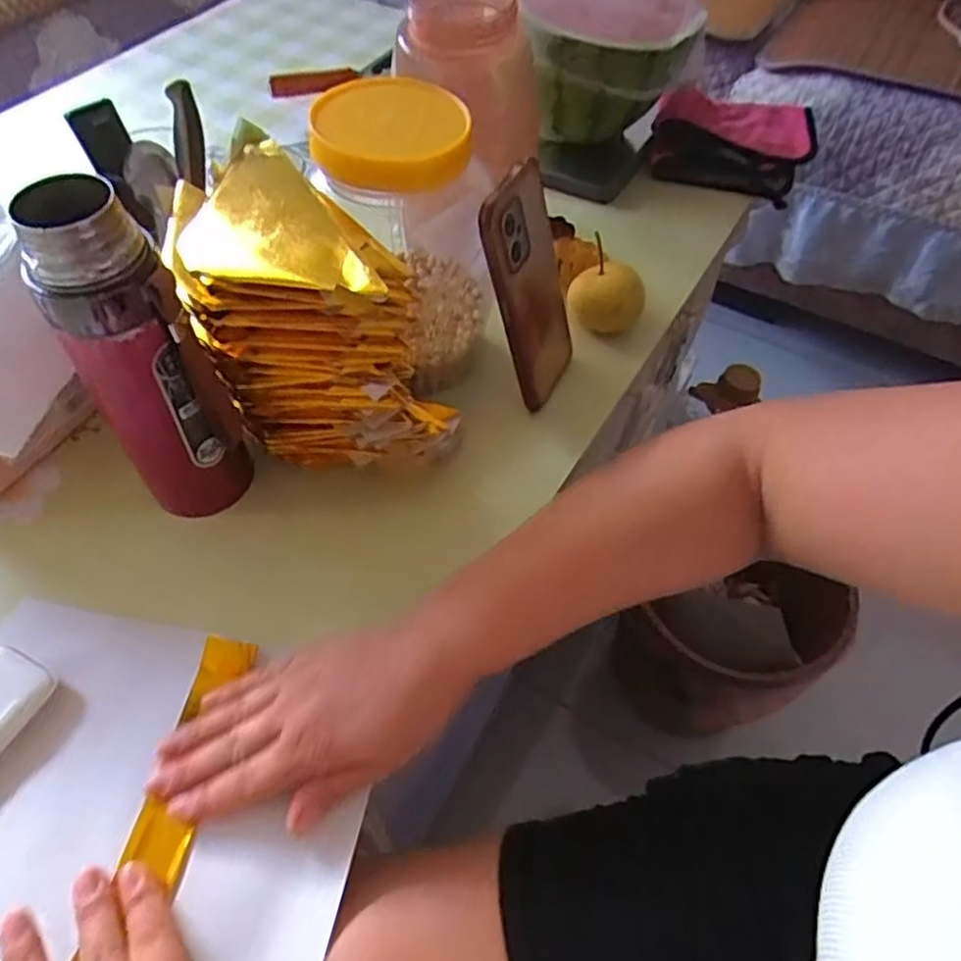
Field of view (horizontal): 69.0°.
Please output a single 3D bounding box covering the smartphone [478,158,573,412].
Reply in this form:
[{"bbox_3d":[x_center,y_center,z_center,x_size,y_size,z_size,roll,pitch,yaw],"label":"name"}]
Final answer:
[{"bbox_3d":[0.036,-0.129,0.476,0.013,0.158,0.068,17,58,31],"label":"smartphone"}]

